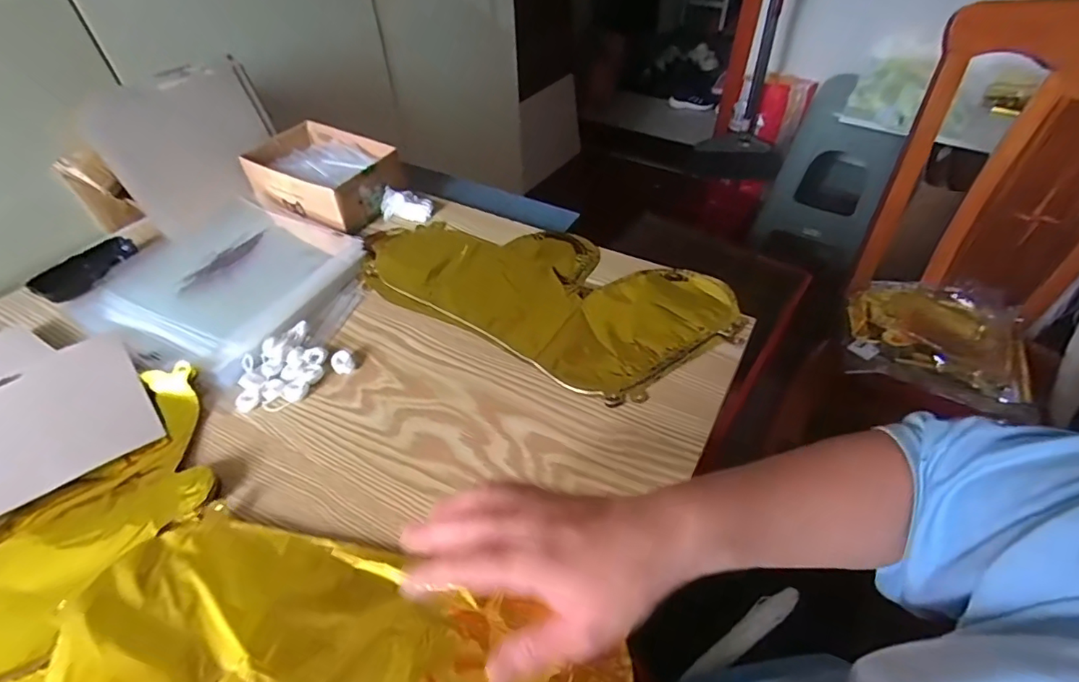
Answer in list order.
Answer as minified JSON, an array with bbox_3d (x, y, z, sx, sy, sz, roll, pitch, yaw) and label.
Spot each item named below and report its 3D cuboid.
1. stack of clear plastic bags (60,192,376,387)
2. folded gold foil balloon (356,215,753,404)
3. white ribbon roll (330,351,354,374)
[{"bbox_3d":[-0.354,-0.071,0.605,0.284,0.027,0.236,16,49,15],"label":"stack of clear plastic bags"},{"bbox_3d":[-0.002,-0.065,0.601,0.417,0.014,0.210,23,51,21],"label":"folded gold foil balloon"},{"bbox_3d":[-0.199,0.022,0.523,0.020,0.011,0.025,-20,49,-18],"label":"white ribbon roll"}]

